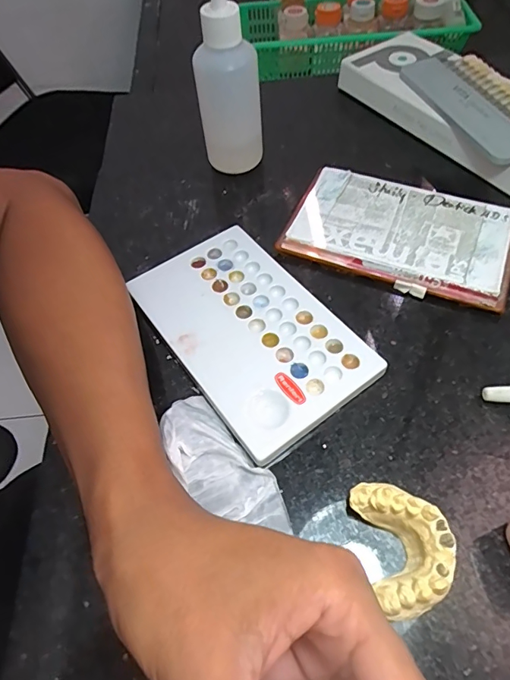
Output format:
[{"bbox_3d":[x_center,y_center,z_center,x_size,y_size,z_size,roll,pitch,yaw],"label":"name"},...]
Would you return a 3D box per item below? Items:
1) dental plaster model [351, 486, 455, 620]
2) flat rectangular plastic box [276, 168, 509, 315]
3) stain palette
[{"bbox_3d":[0.068,0.092,0.201,0.035,0.025,0.055,-9,57,-3],"label":"dental plaster model"},{"bbox_3d":[0.103,-0.075,0.314,0.151,0.014,0.088,20,60,15],"label":"flat rectangular plastic box"},{"bbox_3d":[-0.005,-0.008,0.279,0.092,0.011,0.153,-33,61,-17],"label":"stain palette"}]

